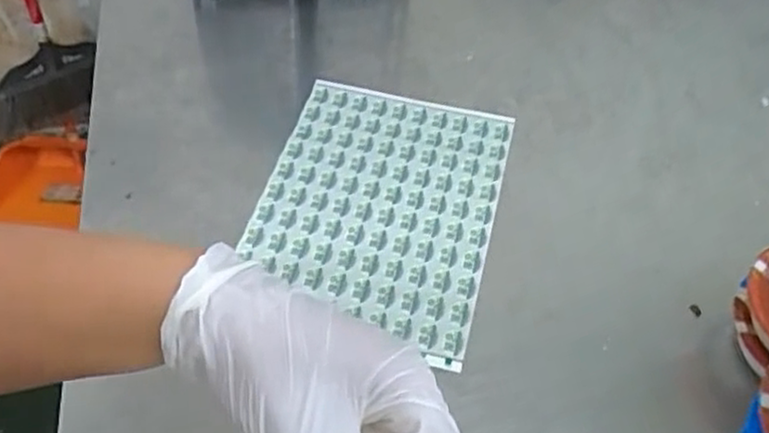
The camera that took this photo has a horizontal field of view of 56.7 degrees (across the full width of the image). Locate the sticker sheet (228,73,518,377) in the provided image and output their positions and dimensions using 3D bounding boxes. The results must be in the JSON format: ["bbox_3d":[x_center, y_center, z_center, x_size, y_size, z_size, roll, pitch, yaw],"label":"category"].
[{"bbox_3d":[-0.003,-0.013,0.659,0.208,0.006,0.273,13,54,7],"label":"sticker sheet"}]

